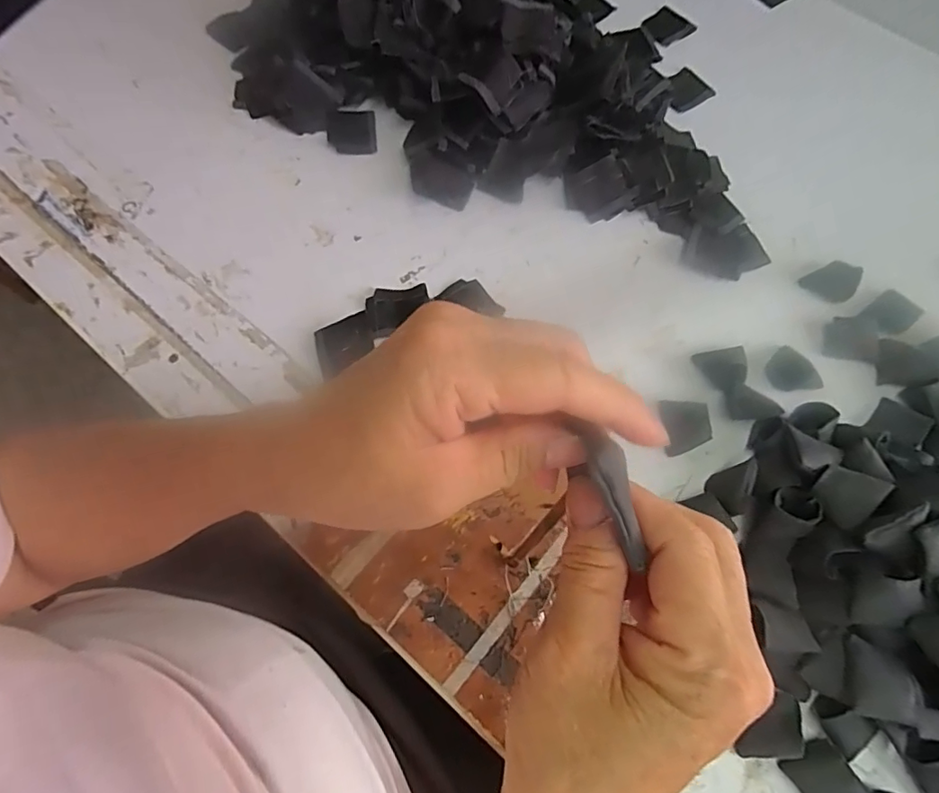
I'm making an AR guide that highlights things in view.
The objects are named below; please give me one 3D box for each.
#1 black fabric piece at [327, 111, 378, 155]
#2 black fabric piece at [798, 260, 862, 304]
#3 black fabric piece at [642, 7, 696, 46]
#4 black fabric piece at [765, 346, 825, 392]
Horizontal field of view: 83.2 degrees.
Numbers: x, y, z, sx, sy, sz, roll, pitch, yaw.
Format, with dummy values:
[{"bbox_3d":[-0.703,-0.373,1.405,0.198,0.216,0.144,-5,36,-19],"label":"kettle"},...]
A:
[{"bbox_3d":[-0.115,-0.258,0.516,0.047,0.010,0.051,-7,73,-2],"label":"black fabric piece"},{"bbox_3d":[0.317,-0.101,0.459,0.027,0.028,0.036,-25,70,-13],"label":"black fabric piece"},{"bbox_3d":[0.225,-0.422,0.604,0.050,0.008,0.046,-34,72,-16],"label":"black fabric piece"},{"bbox_3d":[0.268,-0.021,0.441,0.039,0.005,0.040,1,67,-2],"label":"black fabric piece"}]

